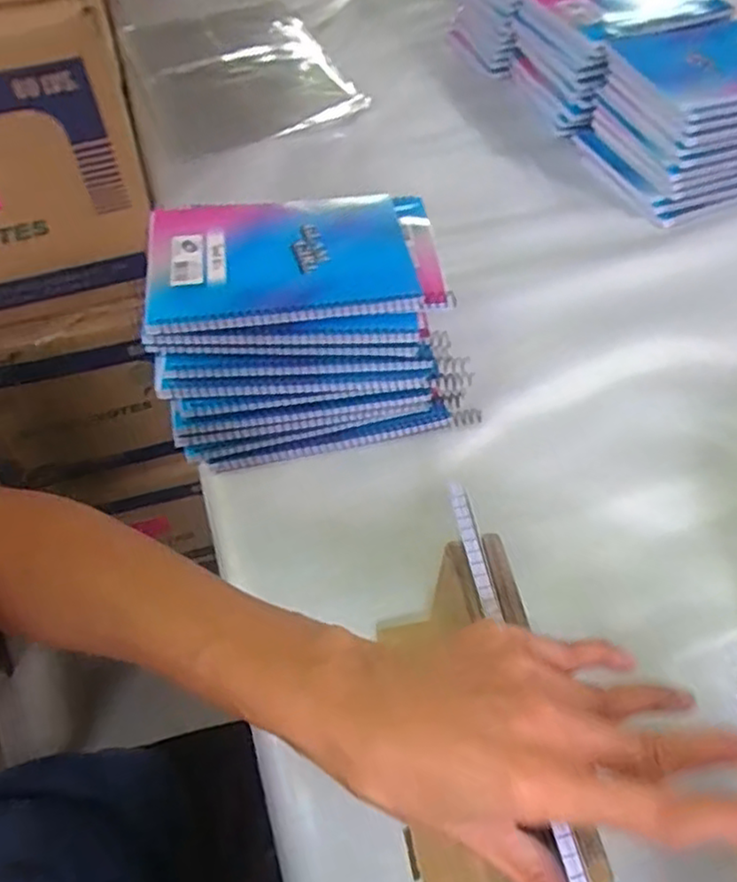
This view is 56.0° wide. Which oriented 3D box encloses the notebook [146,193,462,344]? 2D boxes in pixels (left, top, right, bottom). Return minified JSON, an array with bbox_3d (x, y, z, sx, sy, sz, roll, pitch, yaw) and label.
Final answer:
[{"bbox_3d":[-0.062,-0.147,0.540,0.212,0.015,0.150,-7,53,-5],"label":"notebook"}]

